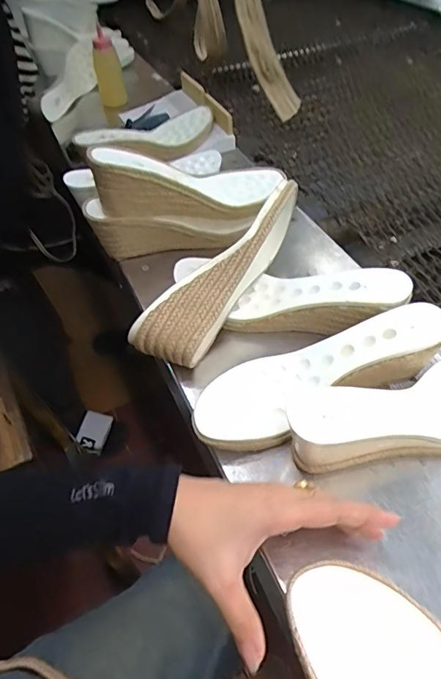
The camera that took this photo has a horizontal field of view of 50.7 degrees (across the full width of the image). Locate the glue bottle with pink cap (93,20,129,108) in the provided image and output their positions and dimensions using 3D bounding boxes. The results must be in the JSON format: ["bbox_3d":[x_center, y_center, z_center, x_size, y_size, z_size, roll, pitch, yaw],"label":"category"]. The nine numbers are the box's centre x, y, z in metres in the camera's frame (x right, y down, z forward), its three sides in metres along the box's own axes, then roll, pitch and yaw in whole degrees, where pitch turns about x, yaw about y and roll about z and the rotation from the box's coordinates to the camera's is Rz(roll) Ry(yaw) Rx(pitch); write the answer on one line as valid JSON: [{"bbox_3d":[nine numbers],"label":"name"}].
[{"bbox_3d":[-0.219,-0.519,0.887,0.062,0.174,0.060,-5,77,-1],"label":"glue bottle with pink cap"}]

